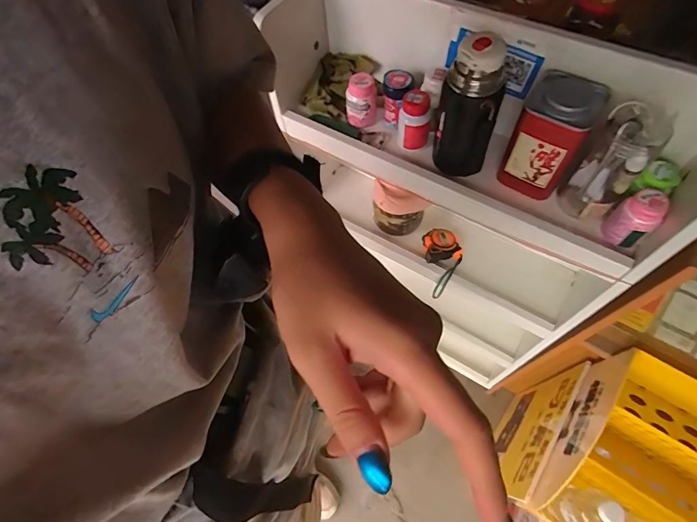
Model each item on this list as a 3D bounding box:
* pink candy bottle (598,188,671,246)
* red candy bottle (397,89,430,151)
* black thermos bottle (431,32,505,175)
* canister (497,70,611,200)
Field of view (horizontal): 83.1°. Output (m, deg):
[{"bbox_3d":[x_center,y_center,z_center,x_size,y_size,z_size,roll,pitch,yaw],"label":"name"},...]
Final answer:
[{"bbox_3d":[0.361,-0.054,0.499,0.048,0.076,0.040,37,70,19],"label":"pink candy bottle"},{"bbox_3d":[0.101,-0.215,0.609,0.047,0.087,0.038,11,63,8],"label":"red candy bottle"},{"bbox_3d":[0.159,-0.194,0.526,0.070,0.185,0.069,1,62,3],"label":"black thermos bottle"},{"bbox_3d":[0.268,-0.167,0.533,0.086,0.147,0.088,27,67,15],"label":"canister"}]

